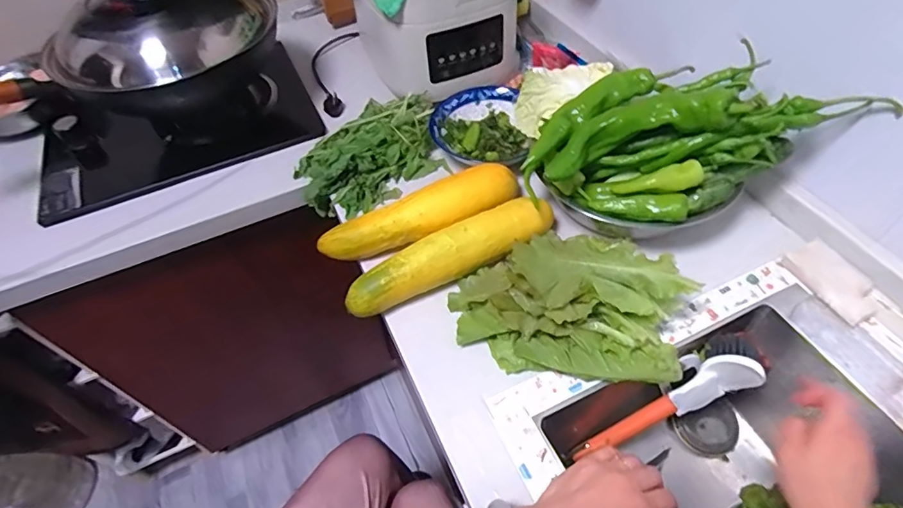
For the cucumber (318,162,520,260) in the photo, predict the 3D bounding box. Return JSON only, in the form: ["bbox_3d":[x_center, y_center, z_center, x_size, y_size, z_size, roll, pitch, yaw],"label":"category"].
[{"bbox_3d":[-0.036,-0.048,0.619,0.256,0.053,0.060,-21,54,-12],"label":"cucumber"}]

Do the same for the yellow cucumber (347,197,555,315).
[{"bbox_3d":[0.002,0.004,0.588,0.263,0.061,0.061,-28,55,-17],"label":"yellow cucumber"}]

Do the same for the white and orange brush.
[{"bbox_3d":[0.247,0.178,0.576,0.230,0.035,0.056,-41,51,19],"label":"white and orange brush"}]

